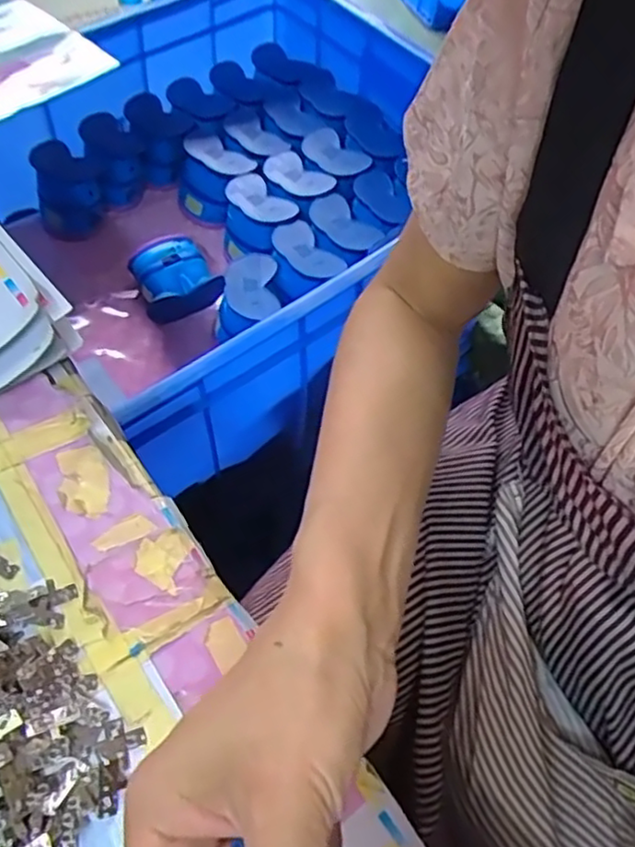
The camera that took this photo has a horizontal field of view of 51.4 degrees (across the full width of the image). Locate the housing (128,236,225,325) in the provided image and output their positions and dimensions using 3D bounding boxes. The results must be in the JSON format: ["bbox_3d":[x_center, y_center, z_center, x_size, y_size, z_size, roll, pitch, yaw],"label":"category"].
[{"bbox_3d":[-0.164,-0.167,0.764,0.090,0.056,0.073,-24,63,-17],"label":"housing"}]

